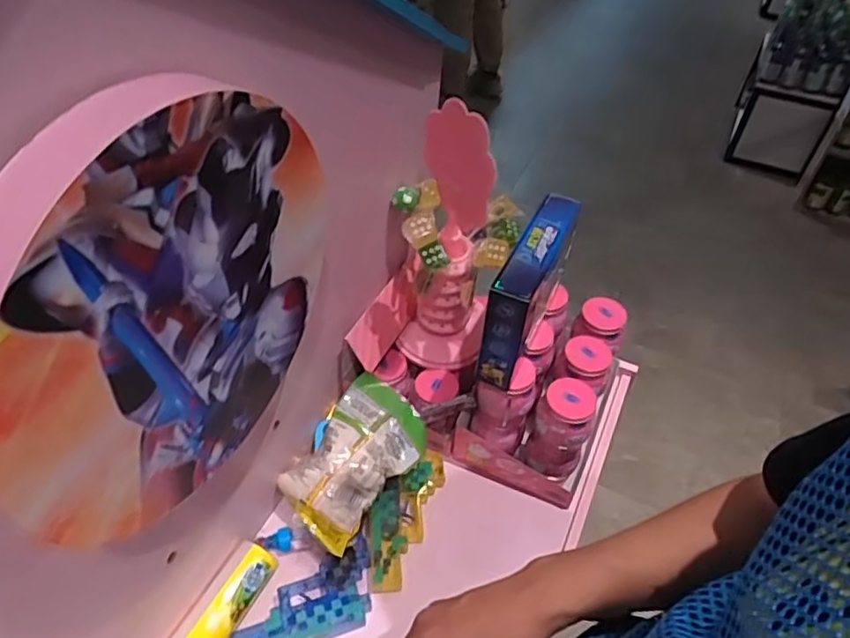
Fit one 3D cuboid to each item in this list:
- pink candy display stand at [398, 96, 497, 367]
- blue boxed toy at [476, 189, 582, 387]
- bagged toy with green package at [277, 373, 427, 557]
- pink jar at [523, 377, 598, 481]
[{"bbox_3d":[0.033,-0.097,0.723,0.092,0.314,0.145,10,47,6],"label":"pink candy display stand"},{"bbox_3d":[0.111,-0.032,0.668,0.040,0.142,0.157,23,49,17],"label":"blue boxed toy"},{"bbox_3d":[-0.080,0.157,0.712,0.108,0.061,0.173,30,52,23],"label":"bagged toy with green package"},{"bbox_3d":[0.154,0.125,0.709,0.058,0.119,0.058,2,46,-2],"label":"pink jar"}]

